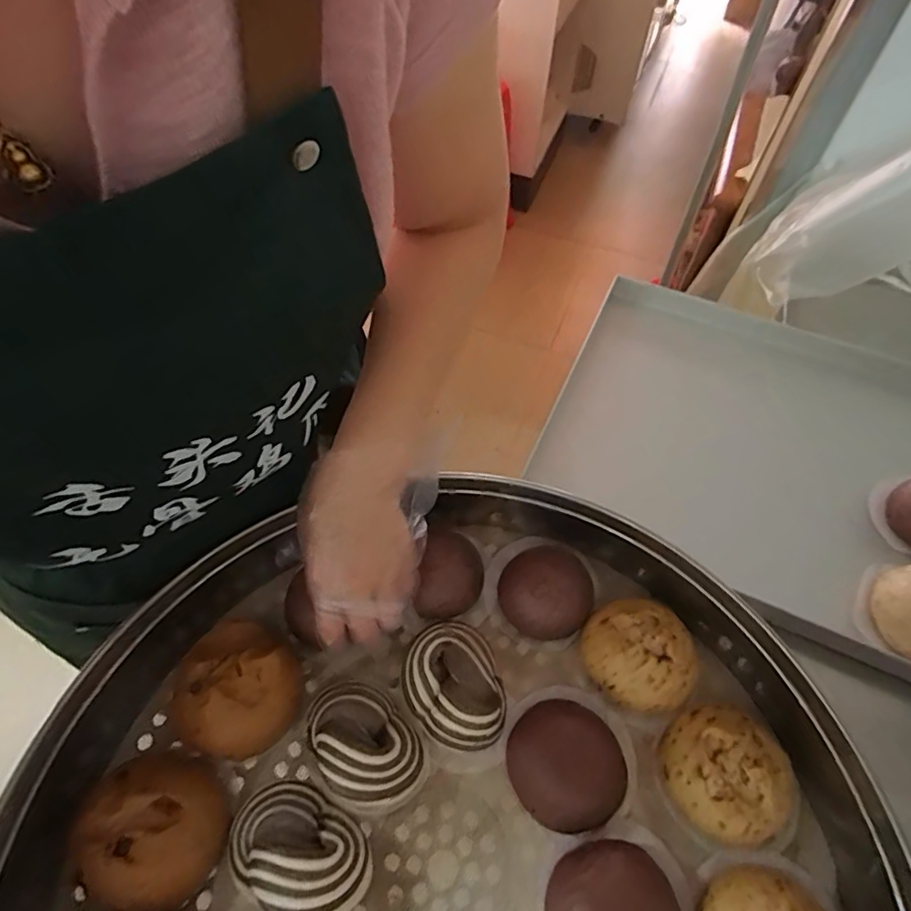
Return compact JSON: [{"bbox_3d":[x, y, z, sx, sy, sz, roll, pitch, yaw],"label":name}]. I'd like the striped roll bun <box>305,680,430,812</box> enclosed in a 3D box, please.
[{"bbox_3d":[-0.065,0.200,0.386,0.070,0.039,0.090,-36,65,-24],"label":"striped roll bun"}]

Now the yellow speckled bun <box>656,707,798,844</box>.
[{"bbox_3d":[0.181,0.210,0.369,0.077,0.051,0.079,2,56,-3],"label":"yellow speckled bun"}]

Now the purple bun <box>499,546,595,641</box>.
[{"bbox_3d":[0.075,0.110,0.448,0.072,0.042,0.070,2,56,-3],"label":"purple bun"}]

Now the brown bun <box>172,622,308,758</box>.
[{"bbox_3d":[-0.160,0.170,0.401,0.086,0.051,0.082,2,56,-3],"label":"brown bun"}]

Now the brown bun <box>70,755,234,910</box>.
[{"bbox_3d":[-0.191,0.240,0.353,0.080,0.049,0.081,2,56,-3],"label":"brown bun"}]

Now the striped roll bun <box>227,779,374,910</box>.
[{"bbox_3d":[-0.101,0.252,0.350,0.092,0.038,0.061,29,59,15],"label":"striped roll bun"}]

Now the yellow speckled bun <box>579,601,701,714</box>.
[{"bbox_3d":[0.139,0.148,0.416,0.080,0.049,0.080,3,56,-1],"label":"yellow speckled bun"}]

